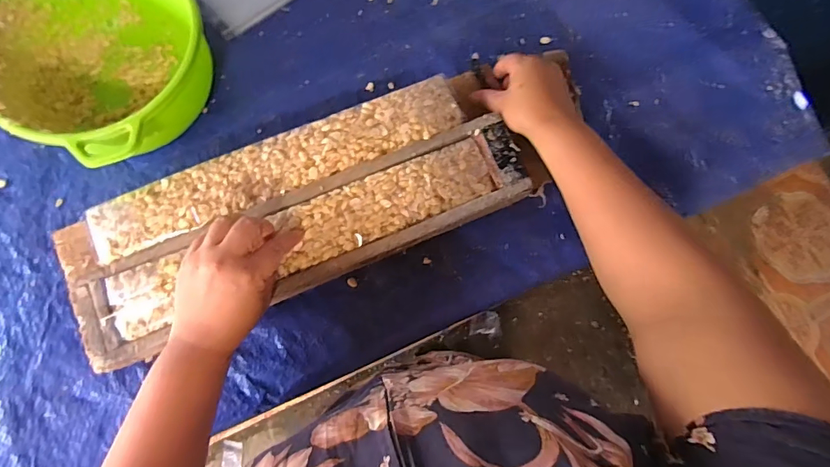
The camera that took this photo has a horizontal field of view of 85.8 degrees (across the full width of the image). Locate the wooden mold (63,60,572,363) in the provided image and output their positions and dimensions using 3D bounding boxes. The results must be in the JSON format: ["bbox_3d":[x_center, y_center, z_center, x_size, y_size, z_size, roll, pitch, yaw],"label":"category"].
[{"bbox_3d":[-0.103,-0.030,0.444,0.469,0.042,0.163,-20,78,-7],"label":"wooden mold"}]

